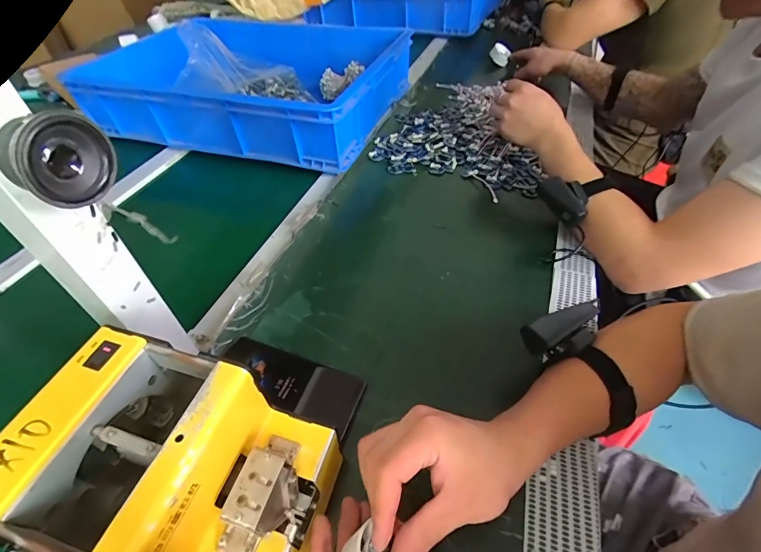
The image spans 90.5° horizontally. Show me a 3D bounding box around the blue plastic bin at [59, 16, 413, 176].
[{"bbox_3d":[-0.257,-0.448,0.825,0.582,0.125,0.474,15,50,13],"label":"blue plastic bin"}]

